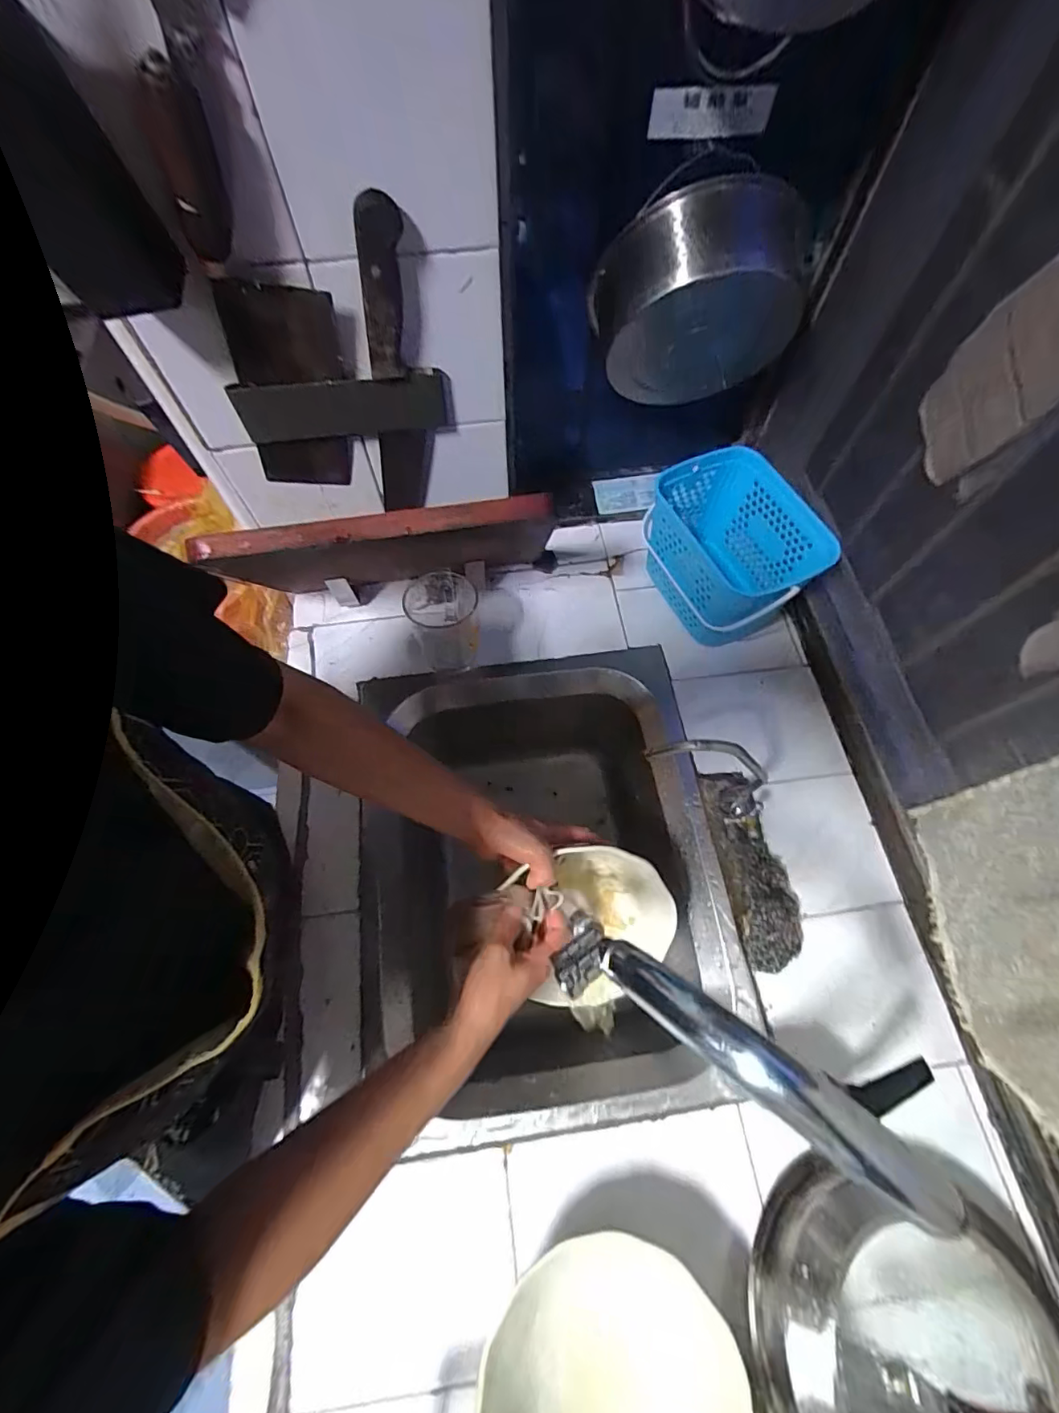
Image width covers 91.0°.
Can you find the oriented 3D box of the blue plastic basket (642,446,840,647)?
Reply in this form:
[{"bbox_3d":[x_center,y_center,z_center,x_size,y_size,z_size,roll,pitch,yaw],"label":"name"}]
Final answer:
[{"bbox_3d":[0.245,-0.191,0.655,0.147,0.161,0.198,-28,69,-12],"label":"blue plastic basket"}]

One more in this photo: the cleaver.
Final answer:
[{"bbox_3d":[-0.219,-0.304,0.438,0.113,0.299,0.025,-9,66,-4],"label":"cleaver"}]

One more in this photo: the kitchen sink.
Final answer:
[{"bbox_3d":[0.008,0.212,0.679,0.396,0.226,0.497,-5,66,-3],"label":"kitchen sink"}]

